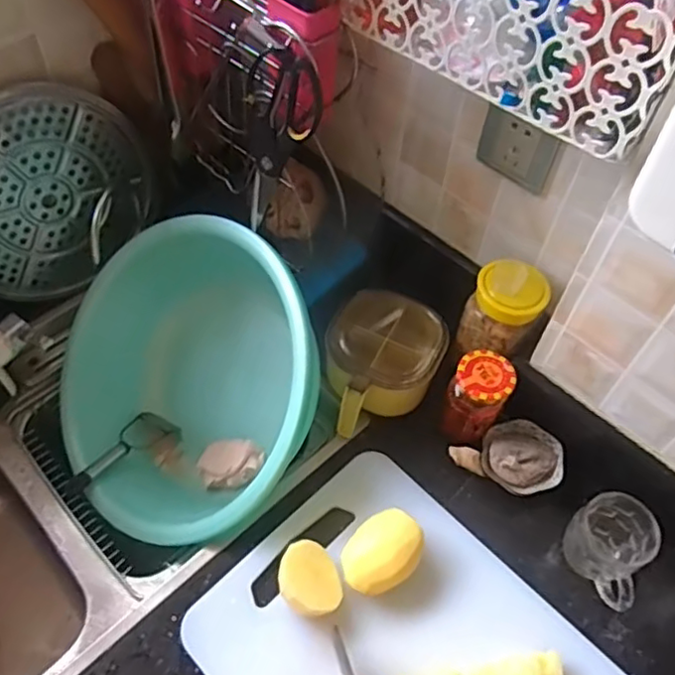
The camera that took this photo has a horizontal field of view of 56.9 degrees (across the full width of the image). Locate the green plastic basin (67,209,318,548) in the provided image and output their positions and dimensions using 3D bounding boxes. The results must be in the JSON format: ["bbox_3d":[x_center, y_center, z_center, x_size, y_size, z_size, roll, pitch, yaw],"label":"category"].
[{"bbox_3d":[-0.161,0.056,0.791,0.359,0.164,0.372,-48,61,15],"label":"green plastic basin"}]

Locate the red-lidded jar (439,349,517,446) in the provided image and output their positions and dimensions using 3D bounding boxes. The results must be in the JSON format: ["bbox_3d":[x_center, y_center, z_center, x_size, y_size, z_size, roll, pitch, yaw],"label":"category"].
[{"bbox_3d":[0.161,0.072,0.727,0.063,0.092,0.072,22,56,13],"label":"red-lidded jar"}]

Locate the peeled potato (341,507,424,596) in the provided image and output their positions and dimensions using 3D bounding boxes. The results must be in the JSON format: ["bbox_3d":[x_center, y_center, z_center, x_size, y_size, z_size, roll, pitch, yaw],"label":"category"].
[{"bbox_3d":[0.044,0.227,0.650,0.086,0.049,0.066,-32,61,-23],"label":"peeled potato"}]

